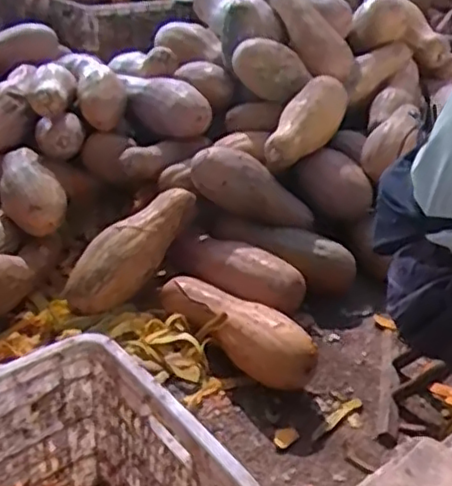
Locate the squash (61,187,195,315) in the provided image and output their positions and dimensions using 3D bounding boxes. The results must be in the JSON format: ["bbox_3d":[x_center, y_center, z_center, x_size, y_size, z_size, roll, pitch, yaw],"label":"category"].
[{"bbox_3d":[-0.188,0.008,1.340,0.119,0.113,0.346,25,59,32],"label":"squash"}]

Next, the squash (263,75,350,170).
[{"bbox_3d":[0.177,-0.268,1.492,0.098,0.102,0.268,27,66,34],"label":"squash"}]

